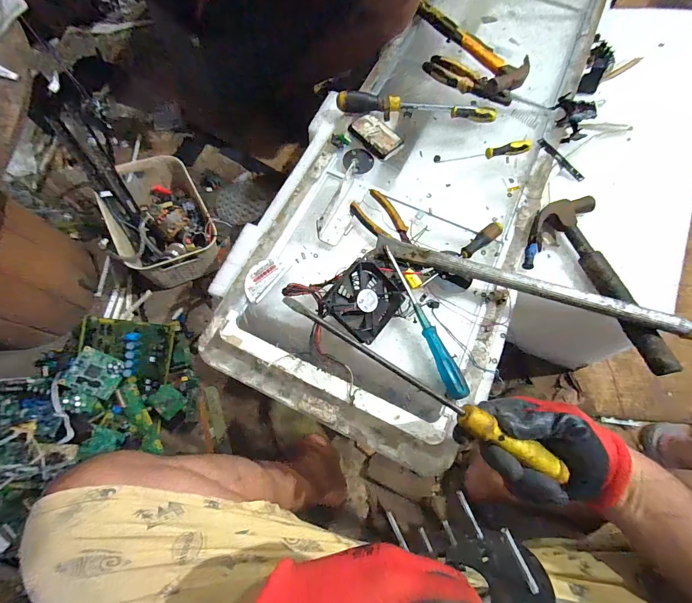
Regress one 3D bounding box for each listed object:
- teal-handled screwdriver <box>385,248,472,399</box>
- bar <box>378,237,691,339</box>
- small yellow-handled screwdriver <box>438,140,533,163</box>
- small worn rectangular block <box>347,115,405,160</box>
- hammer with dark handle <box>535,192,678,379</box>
[{"bbox_3d":[0.117,0.027,0.479,0.026,0.030,0.236,-19,72,-6],"label":"teal-handled screwdriver"},{"bbox_3d":[0.300,-0.012,0.473,0.527,0.069,0.043,17,72,6],"label":"bar"},{"bbox_3d":[0.258,-0.273,0.594,0.170,0.022,0.023,-8,71,-2],"label":"small yellow-handled screwdriver"},{"bbox_3d":[0.055,-0.306,0.600,0.052,0.026,0.100,-41,75,-12],"label":"small worn rectangular block"},{"bbox_3d":[0.415,-0.040,0.504,0.115,0.044,0.298,-21,72,-6],"label":"hammer with dark handle"}]

